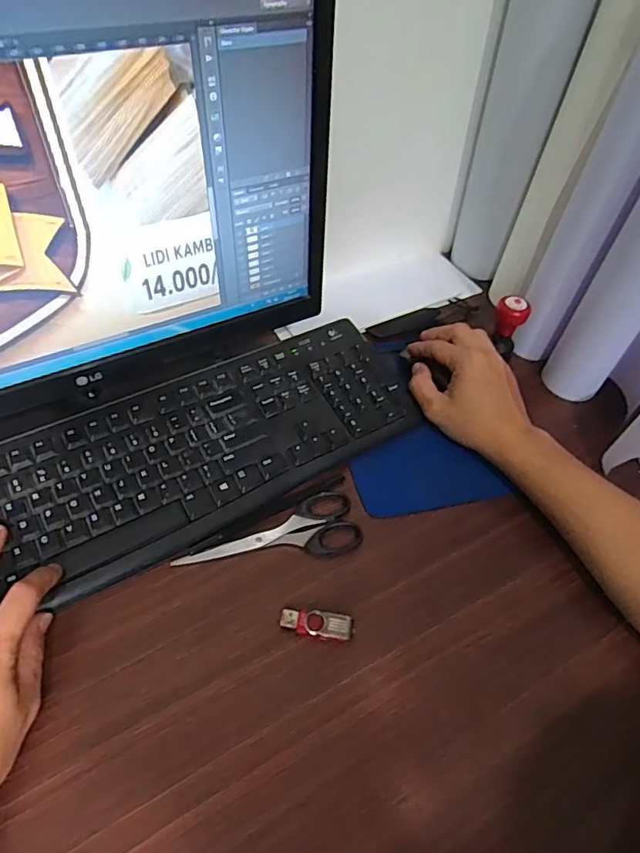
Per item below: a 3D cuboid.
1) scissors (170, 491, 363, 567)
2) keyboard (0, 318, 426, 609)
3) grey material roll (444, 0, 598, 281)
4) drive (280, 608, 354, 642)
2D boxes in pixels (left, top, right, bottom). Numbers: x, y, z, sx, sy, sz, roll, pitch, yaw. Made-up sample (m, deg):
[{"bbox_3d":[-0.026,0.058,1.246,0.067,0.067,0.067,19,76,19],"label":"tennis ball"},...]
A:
[{"bbox_3d":[-0.037,0.099,0.435,0.151,0.007,0.056,-19,57,-20],"label":"scissors"},{"bbox_3d":[-0.115,0.023,0.467,0.427,0.027,0.150,-21,57,-21],"label":"keyboard"},{"bbox_3d":[0.196,-0.310,0.577,0.087,0.312,0.065,15,52,5],"label":"grey material roll"},{"bbox_3d":[-0.002,0.147,0.393,0.053,0.007,0.019,7,52,0],"label":"drive"}]

